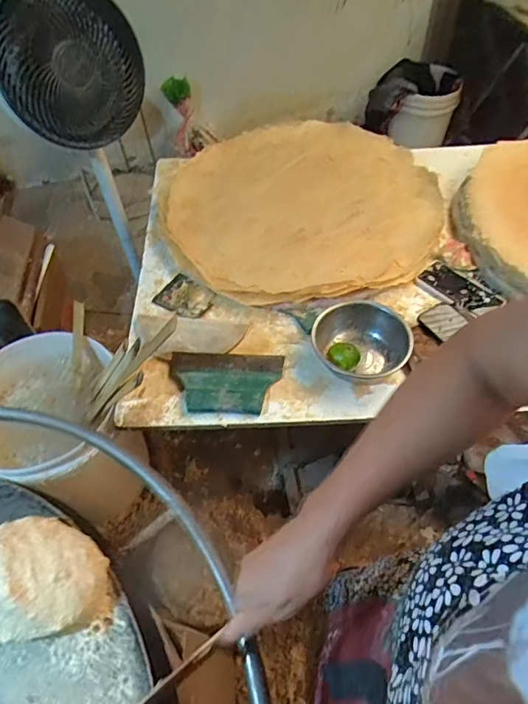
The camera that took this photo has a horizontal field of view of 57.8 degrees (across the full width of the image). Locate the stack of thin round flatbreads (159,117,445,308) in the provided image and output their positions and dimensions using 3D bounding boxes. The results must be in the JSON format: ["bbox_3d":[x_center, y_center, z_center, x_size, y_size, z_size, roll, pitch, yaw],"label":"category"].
[{"bbox_3d":[0.080,-0.351,1.077,0.603,0.039,0.615,-32,59,-19],"label":"stack of thin round flatbreads"}]

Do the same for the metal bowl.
[{"bbox_3d":[0.174,-0.011,0.828,0.175,0.061,0.145,-7,54,-2],"label":"metal bowl"}]

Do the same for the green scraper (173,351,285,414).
[{"bbox_3d":[-0.067,0.049,0.822,0.189,0.025,0.128,1,55,3],"label":"green scraper"}]

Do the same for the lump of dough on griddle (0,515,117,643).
[{"bbox_3d":[-0.231,0.214,0.454,0.156,0.061,0.105,-6,54,-2],"label":"lump of dough on griddle"}]

